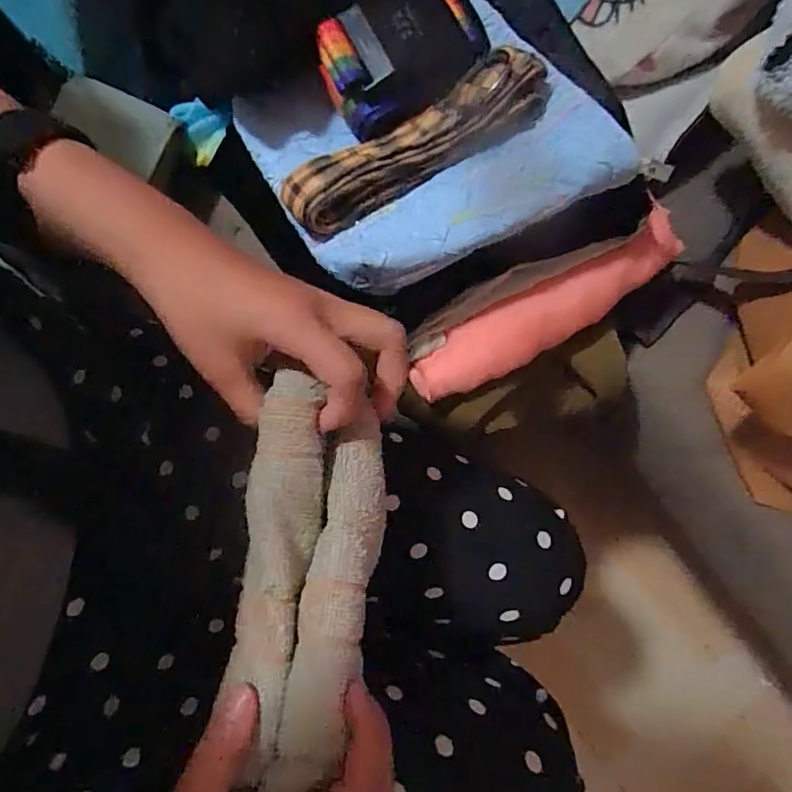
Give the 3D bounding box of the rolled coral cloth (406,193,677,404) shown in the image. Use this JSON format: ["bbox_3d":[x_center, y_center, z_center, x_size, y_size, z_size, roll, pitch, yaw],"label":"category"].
[{"bbox_3d":[0.112,-0.063,0.381,0.225,0.034,0.045,-36,82,-7],"label":"rolled coral cloth"}]

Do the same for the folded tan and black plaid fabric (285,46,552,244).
[{"bbox_3d":[0.012,-0.160,0.345,0.174,0.038,0.051,-30,82,-6],"label":"folded tan and black plaid fabric"}]

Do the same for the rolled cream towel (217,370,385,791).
[{"bbox_3d":[-0.038,0.079,0.237,0.059,0.025,0.173,2,75,-1],"label":"rolled cream towel"}]

